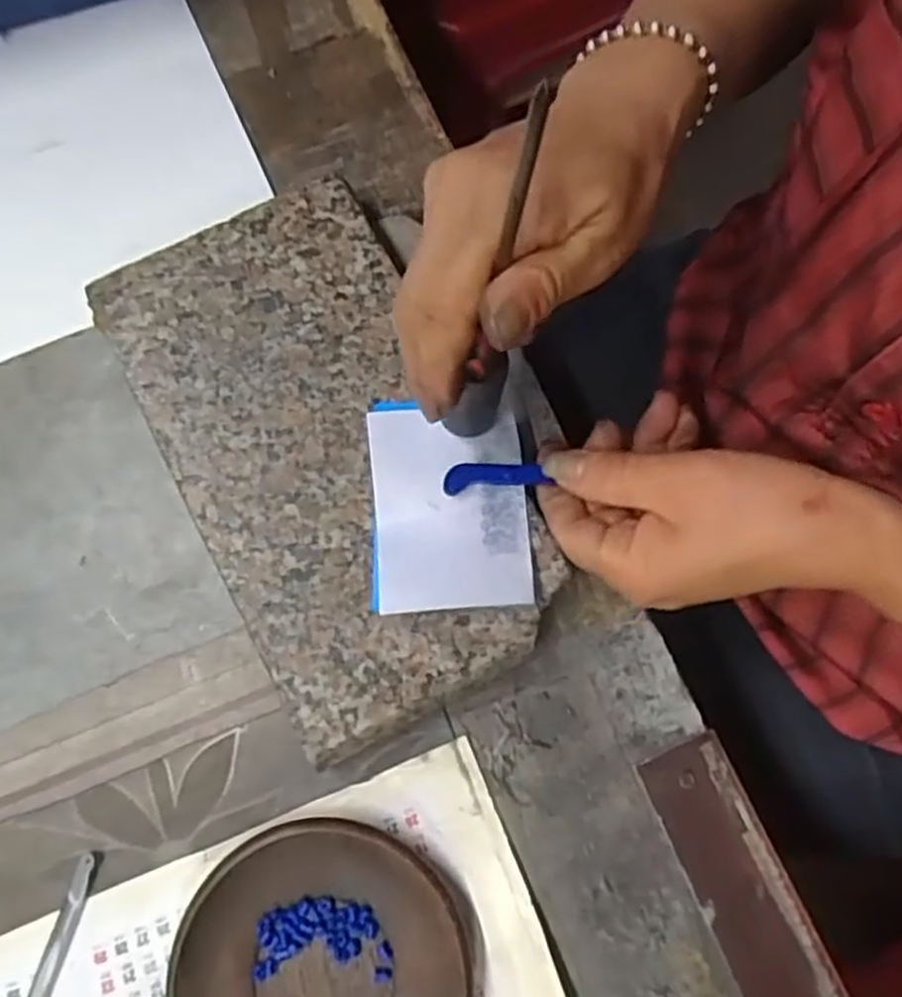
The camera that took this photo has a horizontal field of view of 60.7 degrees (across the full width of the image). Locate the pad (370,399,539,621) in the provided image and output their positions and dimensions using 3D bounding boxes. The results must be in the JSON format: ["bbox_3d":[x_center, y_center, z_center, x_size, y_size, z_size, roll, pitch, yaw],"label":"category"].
[{"bbox_3d":[-0.002,0.001,0.325,0.065,0.016,0.092,-4,75,0],"label":"pad"}]

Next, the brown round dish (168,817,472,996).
[{"bbox_3d":[-0.051,0.187,0.301,0.109,0.018,0.114,0,75,1],"label":"brown round dish"}]

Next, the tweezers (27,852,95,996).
[{"bbox_3d":[-0.164,0.197,0.306,0.009,0.007,0.106,15,76,5],"label":"tweezers"}]

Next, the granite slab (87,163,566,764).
[{"bbox_3d":[-0.056,-0.022,0.353,0.129,0.027,0.243,-28,77,-7],"label":"granite slab"}]

